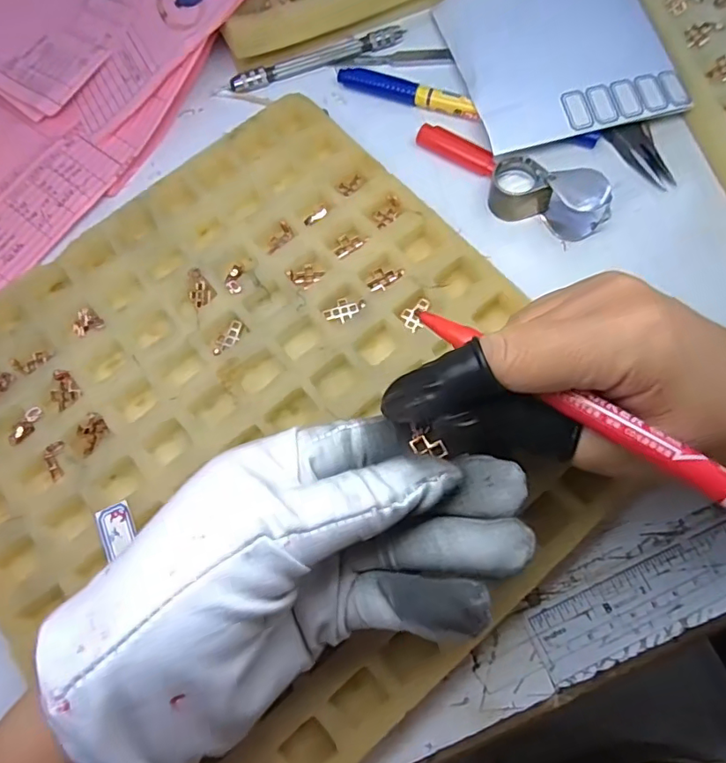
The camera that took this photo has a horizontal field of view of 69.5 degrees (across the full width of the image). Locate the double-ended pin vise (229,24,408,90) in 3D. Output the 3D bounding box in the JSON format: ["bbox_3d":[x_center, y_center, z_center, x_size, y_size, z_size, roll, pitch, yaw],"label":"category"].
[{"bbox_3d":[-0.026,-0.188,0.305,0.104,0.008,0.010,-18,72,-3],"label":"double-ended pin vise"}]

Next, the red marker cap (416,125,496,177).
[{"bbox_3d":[0.051,-0.124,0.282,0.045,0.008,0.013,32,76,13],"label":"red marker cap"}]

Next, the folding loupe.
[{"bbox_3d":[0.093,-0.092,0.260,0.058,0.027,0.023,22,74,10],"label":"folding loupe"}]

